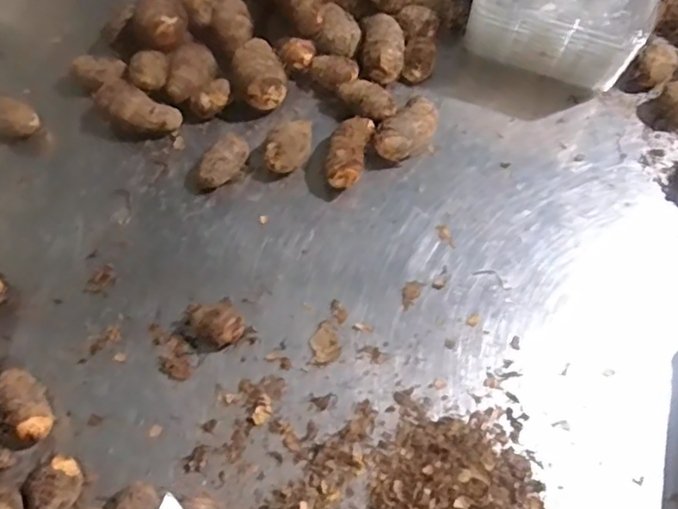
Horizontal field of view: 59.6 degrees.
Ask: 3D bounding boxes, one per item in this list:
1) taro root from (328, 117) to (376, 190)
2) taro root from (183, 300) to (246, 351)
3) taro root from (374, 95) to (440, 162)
[{"bbox_3d":[0.010,-0.104,0.624,0.038,0.043,0.080,15,67,6],"label":"taro root"},{"bbox_3d":[-0.117,0.065,0.549,0.046,0.036,0.049,0,66,0],"label":"taro root"},{"bbox_3d":[0.074,-0.130,0.633,0.044,0.042,0.081,40,72,15],"label":"taro root"}]

